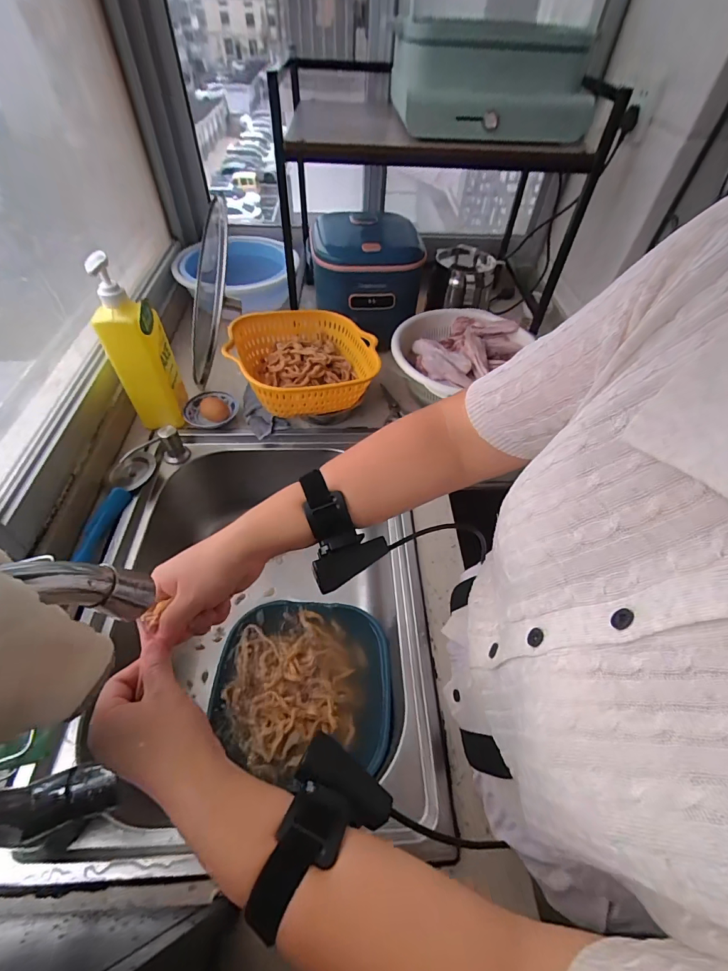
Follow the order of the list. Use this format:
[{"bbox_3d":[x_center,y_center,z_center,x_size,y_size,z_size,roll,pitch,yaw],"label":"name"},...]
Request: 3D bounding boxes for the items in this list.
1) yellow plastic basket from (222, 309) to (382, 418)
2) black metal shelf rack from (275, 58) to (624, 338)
[{"bbox_3d":[-0.100,-0.216,0.701,0.236,0.083,0.232,-15,53,-15],"label":"yellow plastic basket"},{"bbox_3d":[0.112,-0.618,0.839,0.541,0.331,0.425,-3,51,-6],"label":"black metal shelf rack"}]

